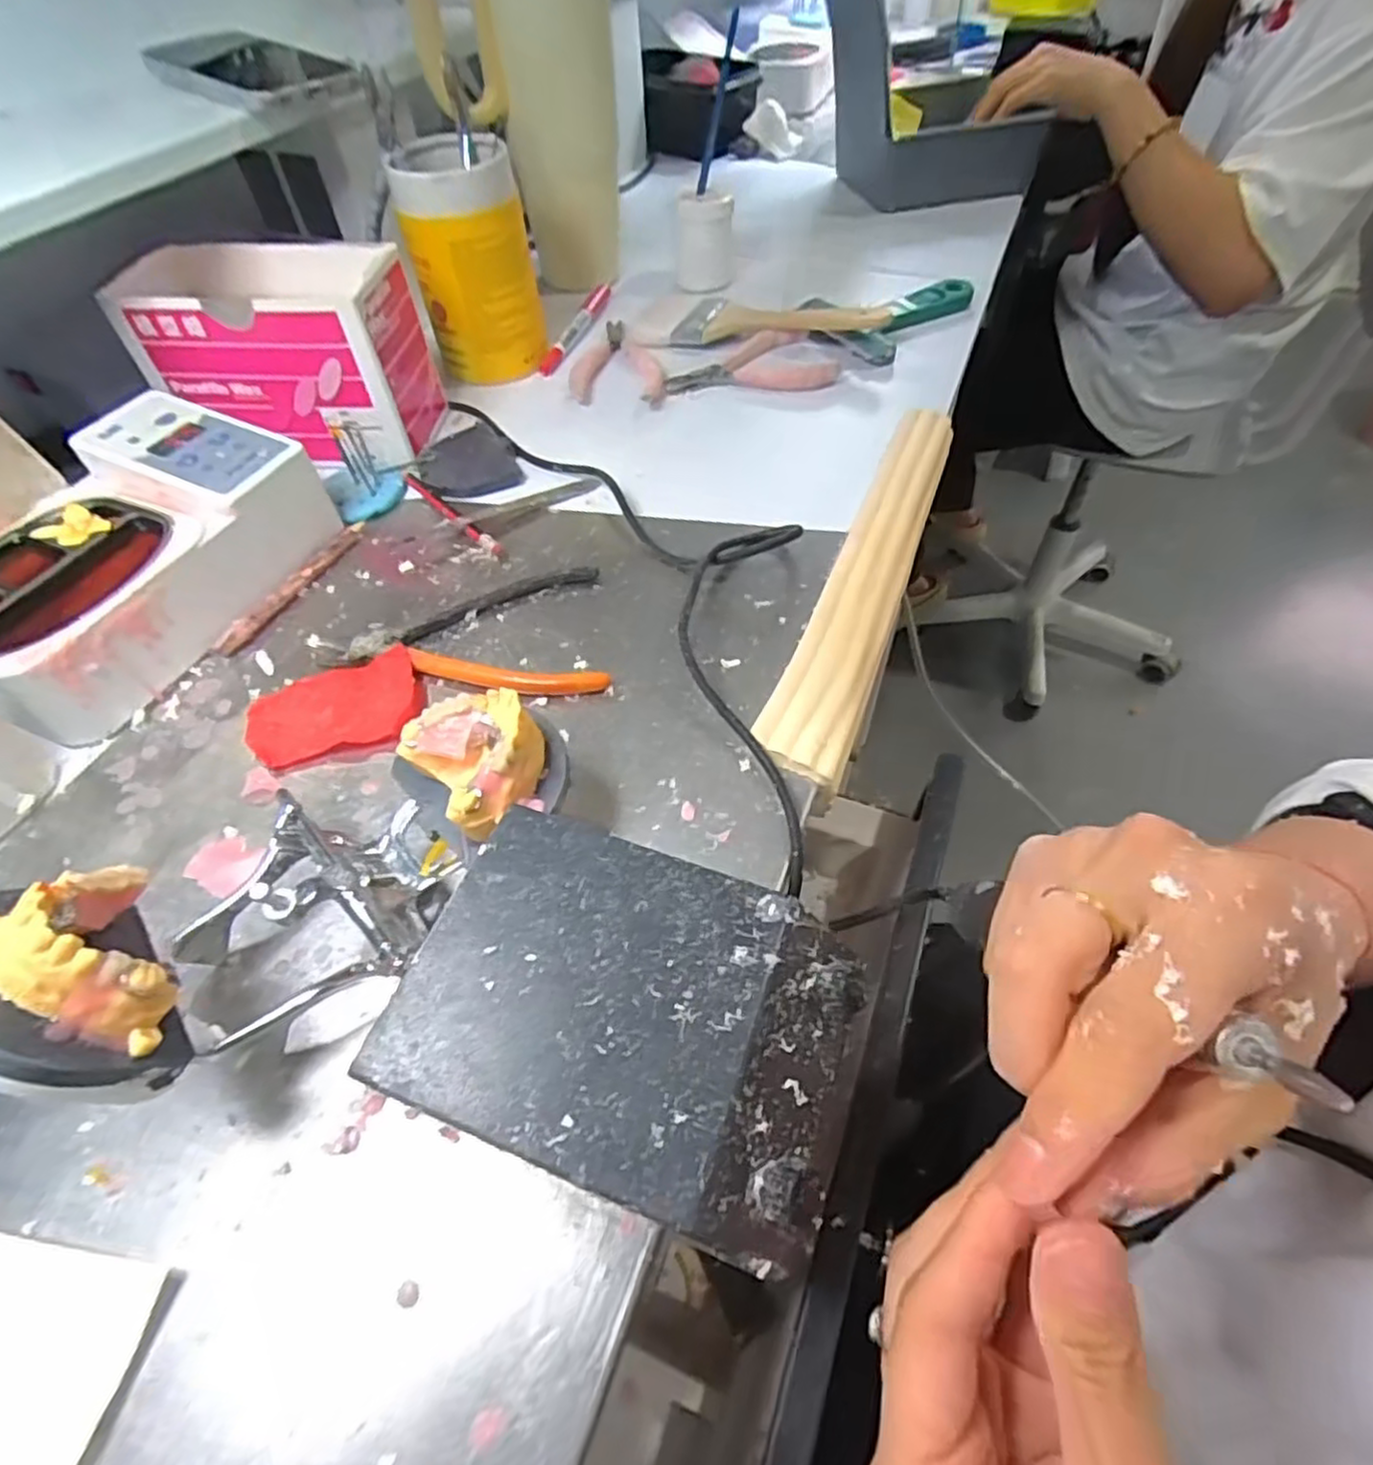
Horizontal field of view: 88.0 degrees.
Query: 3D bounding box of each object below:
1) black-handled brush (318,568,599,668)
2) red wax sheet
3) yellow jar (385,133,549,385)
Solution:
[{"bbox_3d":[-0.121,-0.067,0.389,0.147,0.010,0.021,-26,57,-17],"label":"black-handled brush"},{"bbox_3d":[-0.174,-0.012,0.348,0.077,0.009,0.053,-11,54,-7],"label":"red wax sheet"},{"bbox_3d":[-0.155,-0.338,0.513,0.080,0.128,0.083,-17,55,-11],"label":"yellow jar"}]

